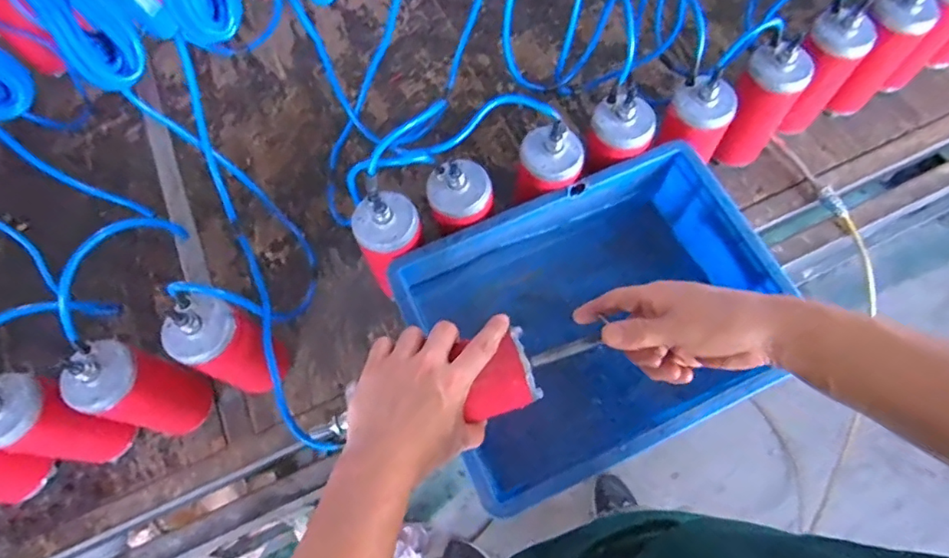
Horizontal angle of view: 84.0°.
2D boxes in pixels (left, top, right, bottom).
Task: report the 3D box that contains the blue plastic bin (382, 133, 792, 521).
[{"bbox_3d":[0.141,0.051,0.632,0.398,0.133,0.294,-24,68,-7],"label":"blue plastic bin"}]

